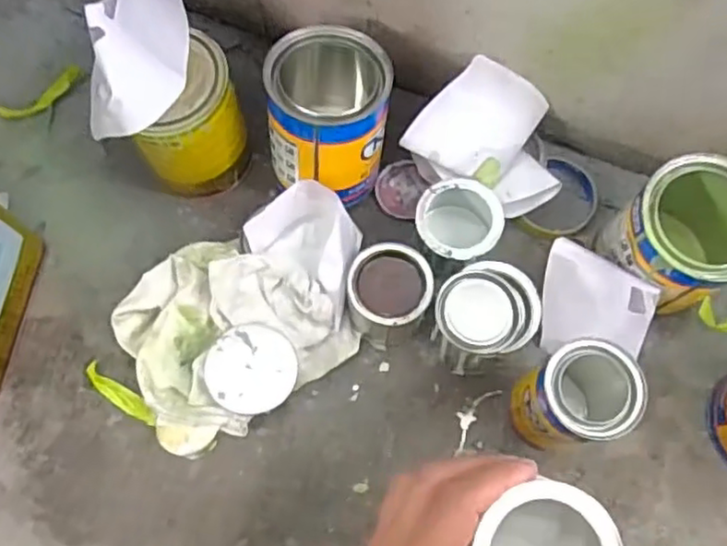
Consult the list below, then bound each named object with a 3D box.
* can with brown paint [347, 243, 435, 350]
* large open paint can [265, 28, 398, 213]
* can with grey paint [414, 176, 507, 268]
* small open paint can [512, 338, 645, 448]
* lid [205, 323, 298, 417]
[{"bbox_3d":[0.023,0.021,0.612,0.075,0.079,0.072,0,73,1],"label":"can with brown paint"},{"bbox_3d":[-0.030,-0.140,0.617,0.103,0.138,0.110,0,71,0],"label":"large open paint can"},{"bbox_3d":[0.087,-0.039,0.629,0.075,0.071,0.079,0,73,1],"label":"can with grey paint"},{"bbox_3d":[0.170,0.103,0.548,0.074,0.135,0.070,0,73,1],"label":"small open paint can"},{"bbox_3d":[-0.098,0.084,0.586,0.077,0.013,0.076,0,71,0],"label":"lid"}]

